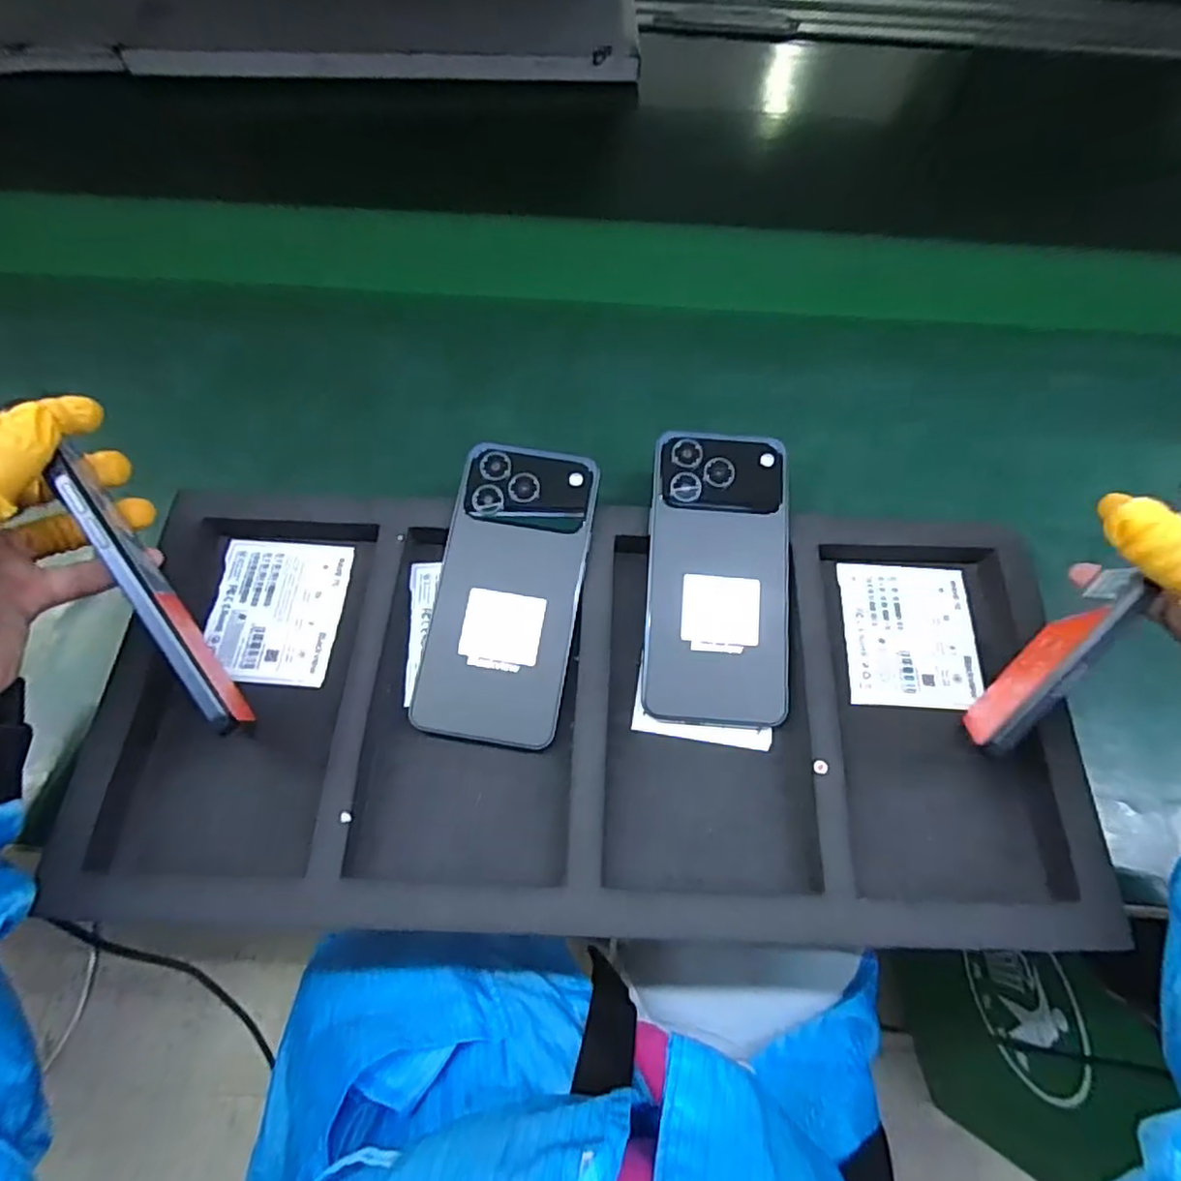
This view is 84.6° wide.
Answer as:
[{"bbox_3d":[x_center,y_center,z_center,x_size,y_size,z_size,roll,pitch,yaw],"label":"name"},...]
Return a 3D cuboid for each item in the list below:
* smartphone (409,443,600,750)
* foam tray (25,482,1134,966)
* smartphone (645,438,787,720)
[{"bbox_3d":[-0.044,0.000,0.349,0.076,0.008,0.158,9,77,2],"label":"smartphone"},{"bbox_3d":[0.002,0.055,0.337,0.473,0.033,0.219,3,64,-1],"label":"foam tray"},{"bbox_3d":[0.070,-0.010,0.355,0.075,0.006,0.159,3,79,-1],"label":"smartphone"}]

